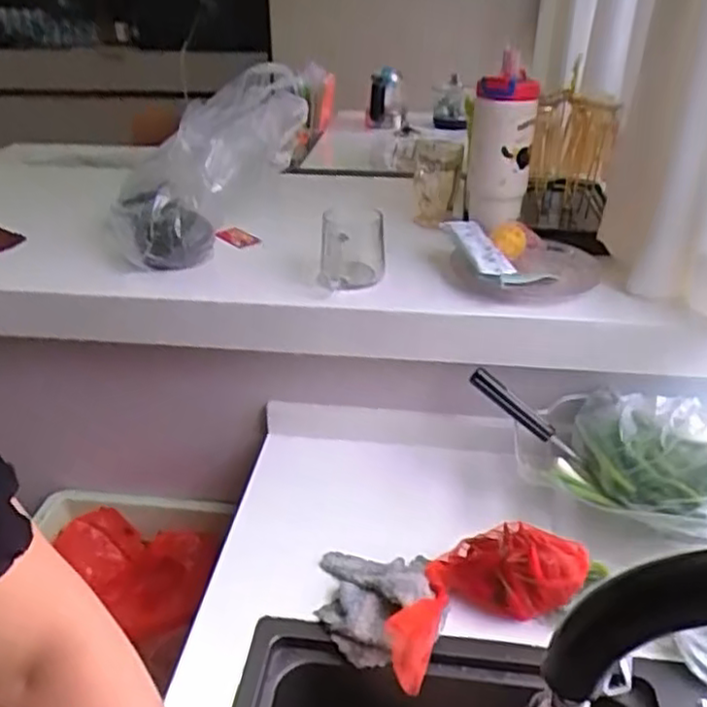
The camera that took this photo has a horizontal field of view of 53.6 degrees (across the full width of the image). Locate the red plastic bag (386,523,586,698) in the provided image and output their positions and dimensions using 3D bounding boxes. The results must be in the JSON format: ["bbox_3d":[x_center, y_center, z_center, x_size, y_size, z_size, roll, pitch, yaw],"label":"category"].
[{"bbox_3d":[0.104,0.235,0.705,0.195,0.091,0.115,-16,34,-26],"label":"red plastic bag"}]

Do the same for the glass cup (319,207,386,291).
[{"bbox_3d":[-0.002,-0.133,0.874,0.080,0.084,0.090,-1,30,-1],"label":"glass cup"}]

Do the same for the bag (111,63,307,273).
[{"bbox_3d":[-0.208,-0.256,0.939,0.252,0.216,0.188,-11,32,-18],"label":"bag"}]

